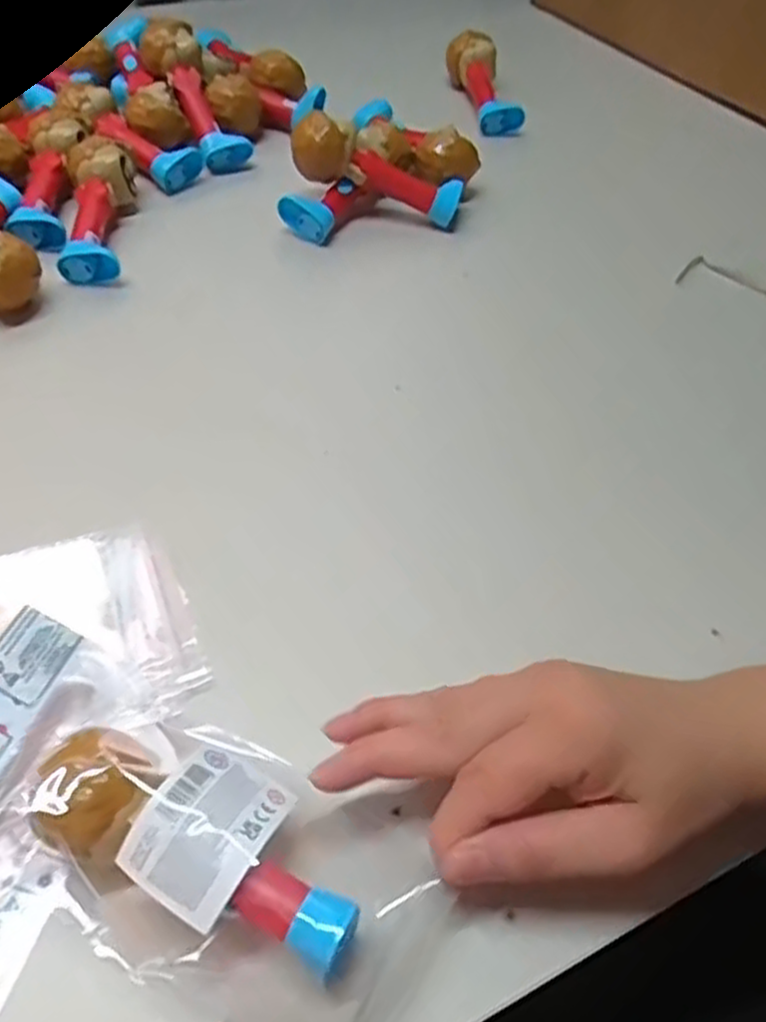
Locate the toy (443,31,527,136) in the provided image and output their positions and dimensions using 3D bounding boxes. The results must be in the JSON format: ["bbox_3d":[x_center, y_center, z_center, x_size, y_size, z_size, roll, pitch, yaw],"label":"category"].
[{"bbox_3d":[0.090,-0.378,0.682,0.034,0.047,0.108,-12,54,-14],"label":"toy"}]

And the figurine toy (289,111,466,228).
[{"bbox_3d":[-0.004,-0.245,0.552,0.124,0.039,0.034,17,49,-18],"label":"figurine toy"}]

